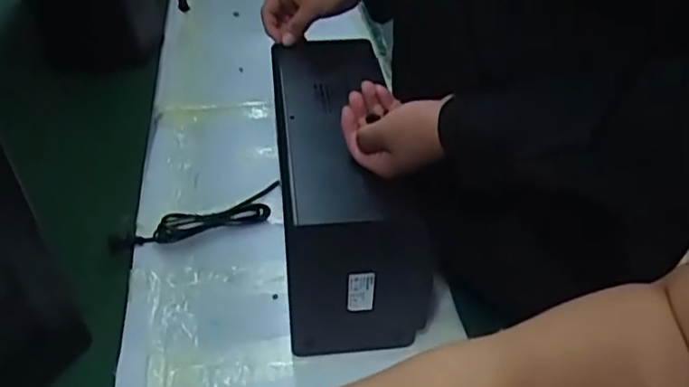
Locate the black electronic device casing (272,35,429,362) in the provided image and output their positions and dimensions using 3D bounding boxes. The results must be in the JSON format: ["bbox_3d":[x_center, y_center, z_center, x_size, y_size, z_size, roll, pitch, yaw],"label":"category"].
[{"bbox_3d":[-0.004,-0.012,0.750,0.142,0.194,0.332,-7,40,-4],"label":"black electronic device casing"}]

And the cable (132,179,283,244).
[{"bbox_3d":[-0.169,0.032,0.826,0.192,0.024,0.044,-22,44,-20],"label":"cable"}]

